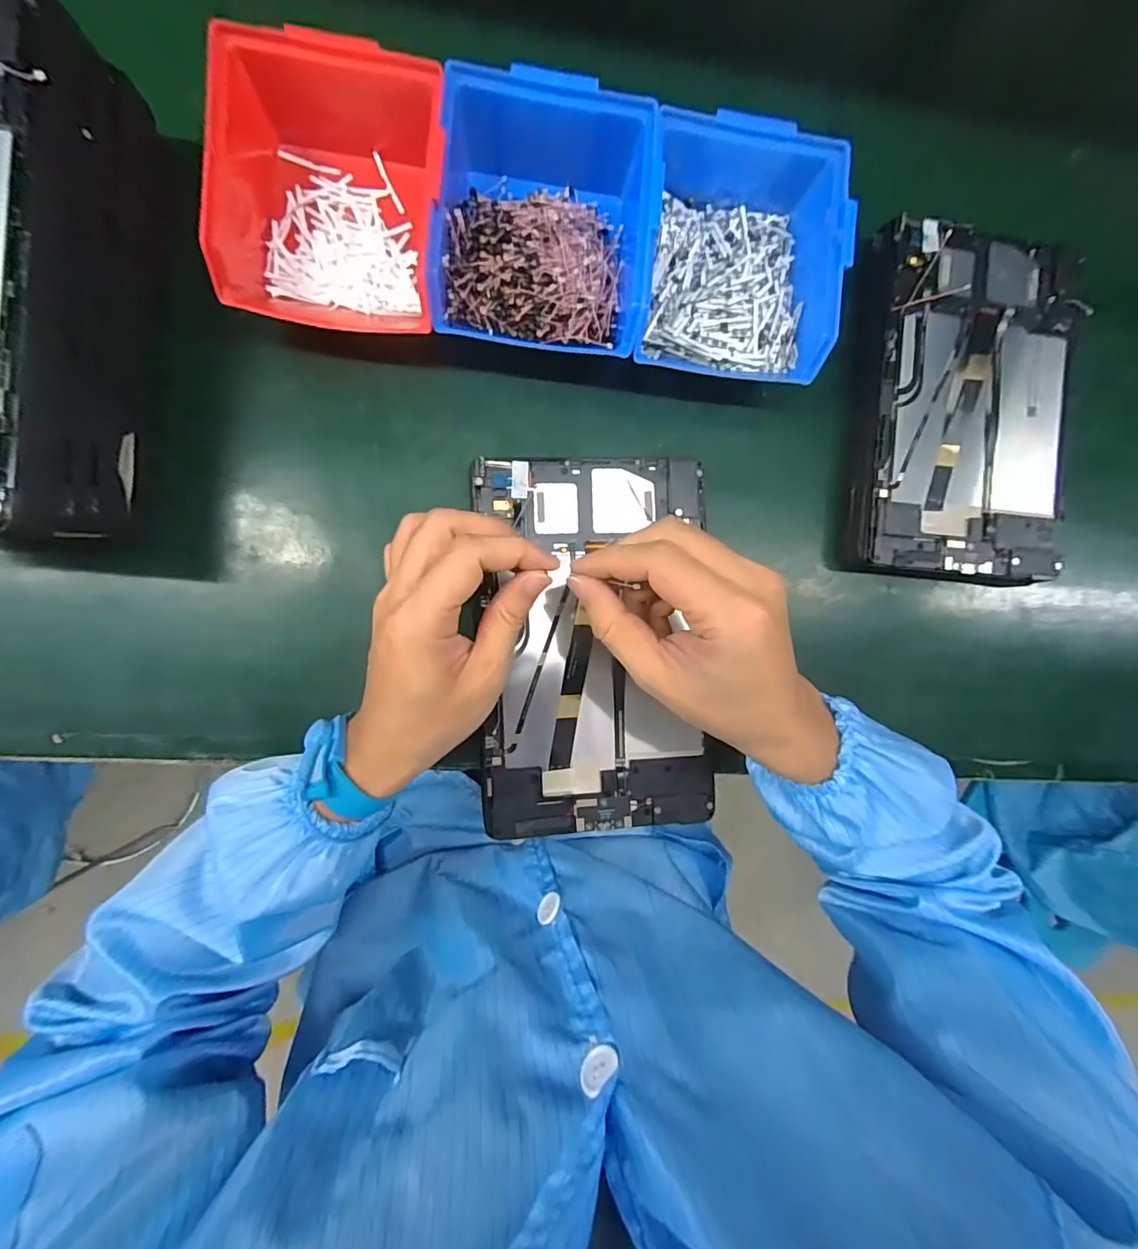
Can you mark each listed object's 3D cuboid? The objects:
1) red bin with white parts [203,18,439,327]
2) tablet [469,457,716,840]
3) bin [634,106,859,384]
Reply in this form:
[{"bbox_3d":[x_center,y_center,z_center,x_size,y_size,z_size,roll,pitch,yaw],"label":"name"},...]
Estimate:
[{"bbox_3d":[-0.143,-0.250,0.305,0.123,0.064,0.142,4,91,-7],"label":"red bin with white parts"},{"bbox_3d":[0.018,0.013,0.334,0.148,0.009,0.239,-2,91,-7],"label":"tablet"},{"bbox_3d":[0.105,-0.237,0.333,0.120,0.067,0.143,4,91,-7],"label":"bin"}]

